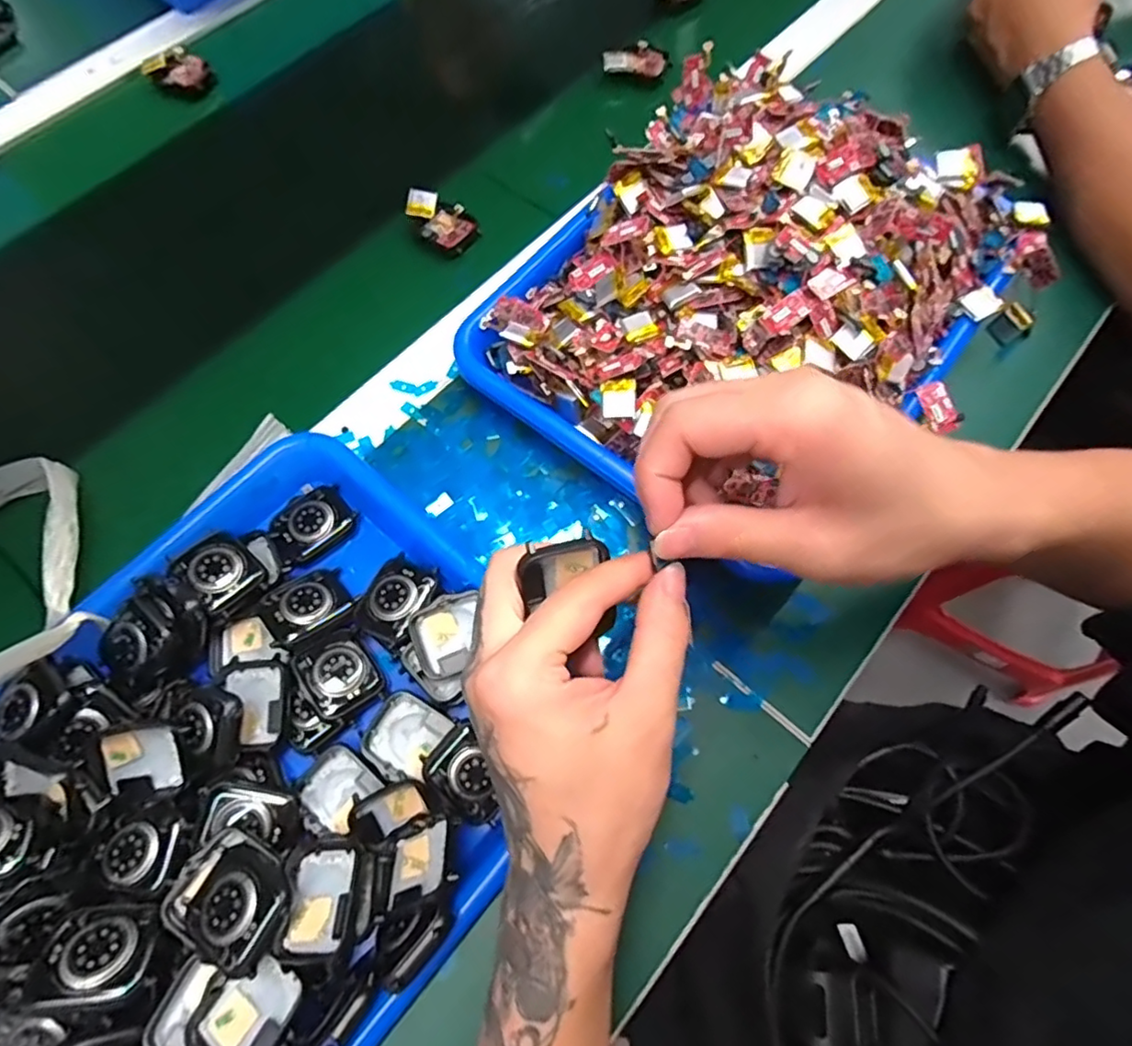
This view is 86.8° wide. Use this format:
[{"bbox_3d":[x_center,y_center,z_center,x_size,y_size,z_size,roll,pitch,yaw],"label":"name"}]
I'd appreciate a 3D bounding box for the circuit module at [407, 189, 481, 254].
[{"bbox_3d":[-0.092,-0.223,0.442,0.054,0.017,0.035,36,73,13],"label":"circuit module"}]

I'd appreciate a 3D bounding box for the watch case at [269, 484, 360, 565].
[{"bbox_3d":[-0.146,0.000,0.346,0.044,0.011,0.037,-42,74,-14],"label":"watch case"}]

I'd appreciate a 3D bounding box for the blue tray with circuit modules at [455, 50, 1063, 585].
[{"bbox_3d":[0.123,-0.154,0.357,0.258,0.074,0.321,35,73,13],"label":"blue tray with circuit modules"}]

